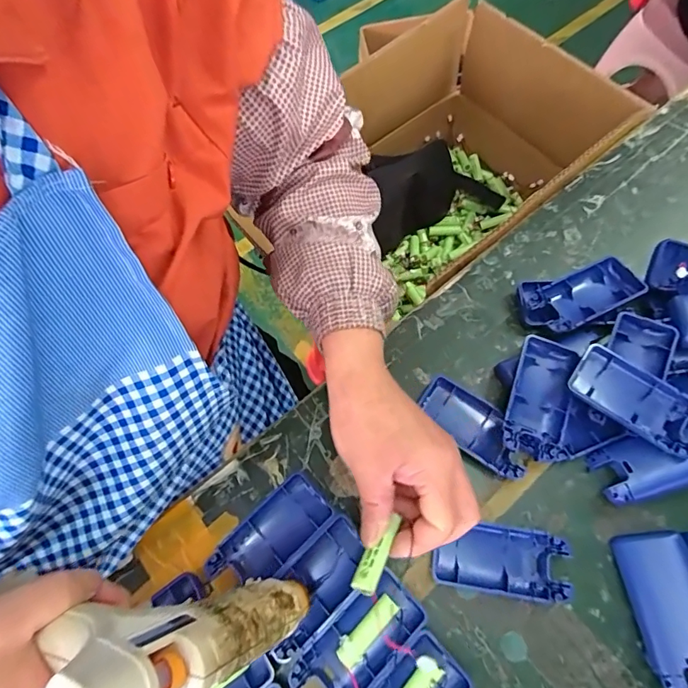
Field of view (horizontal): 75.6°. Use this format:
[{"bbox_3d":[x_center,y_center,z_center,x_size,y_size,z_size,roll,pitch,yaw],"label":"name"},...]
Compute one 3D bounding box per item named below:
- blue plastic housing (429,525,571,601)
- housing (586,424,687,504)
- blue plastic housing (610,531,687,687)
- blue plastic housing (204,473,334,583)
[{"bbox_3d":[0.109,0.152,0.313,0.090,0.013,0.042,7,66,4],"label":"blue plastic housing"},{"bbox_3d":[0.228,0.082,0.314,0.089,0.023,0.040,-19,66,11],"label":"housing"},{"bbox_3d":[0.213,0.173,0.289,0.044,0.015,0.089,-18,55,25],"label":"blue plastic housing"},{"bbox_3d":[-0.054,0.141,0.324,0.090,0.013,0.041,-41,72,-16],"label":"blue plastic housing"}]

